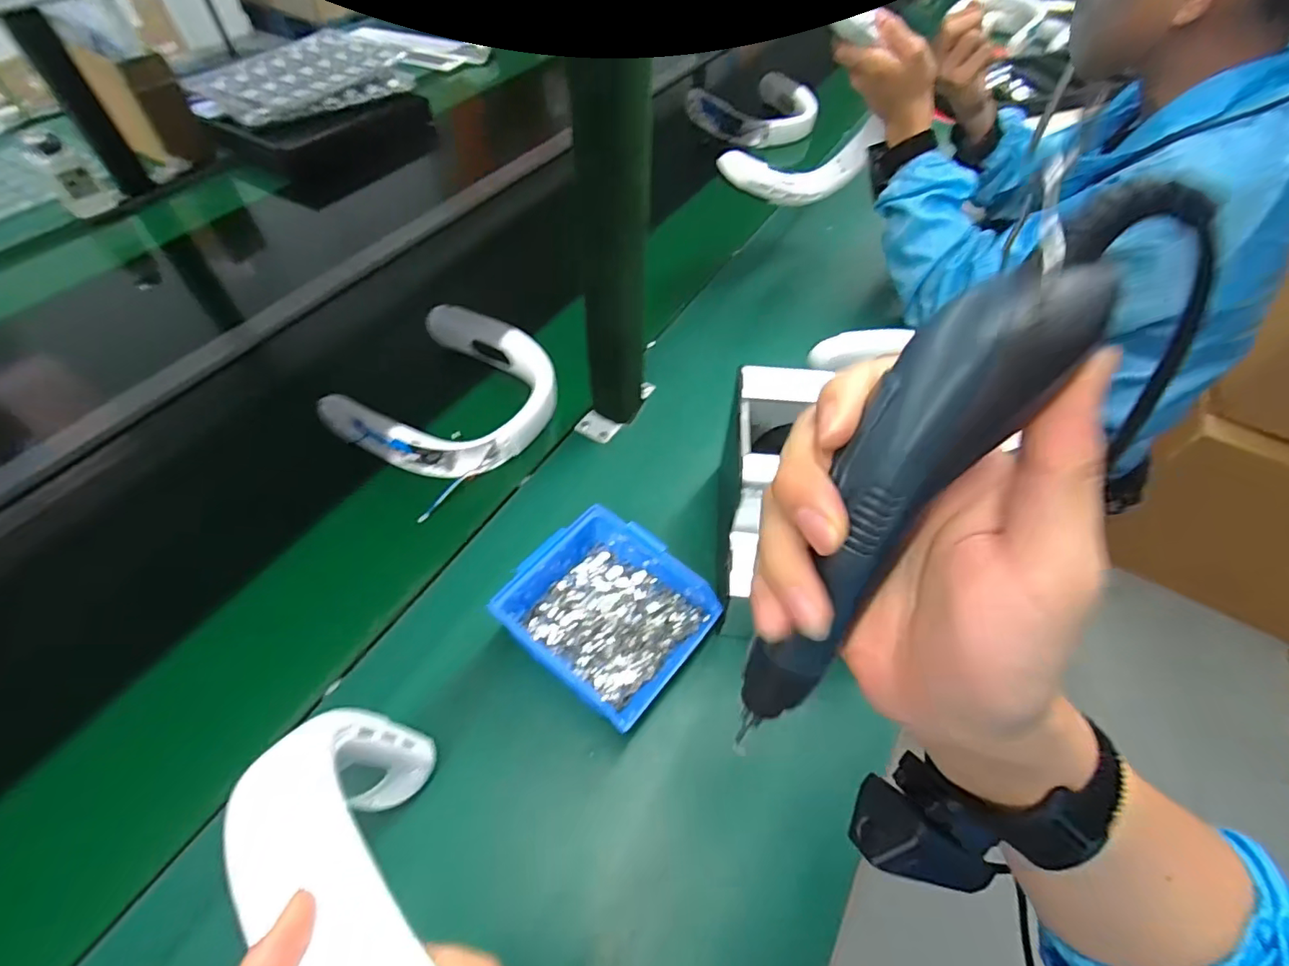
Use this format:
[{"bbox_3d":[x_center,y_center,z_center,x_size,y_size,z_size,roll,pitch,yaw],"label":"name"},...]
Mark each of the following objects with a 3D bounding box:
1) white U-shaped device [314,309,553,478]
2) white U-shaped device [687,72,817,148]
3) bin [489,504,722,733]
[{"bbox_3d":[-0.203,-0.096,0.608,0.191,0.046,0.200,27,57,15],"label":"white U-shaped device"},{"bbox_3d":[0.227,-0.737,1.120,0.228,0.054,0.210,-18,58,-16],"label":"white U-shaped device"},{"bbox_3d":[-0.027,0.101,0.447,0.139,0.062,0.133,35,60,20],"label":"bin"}]

